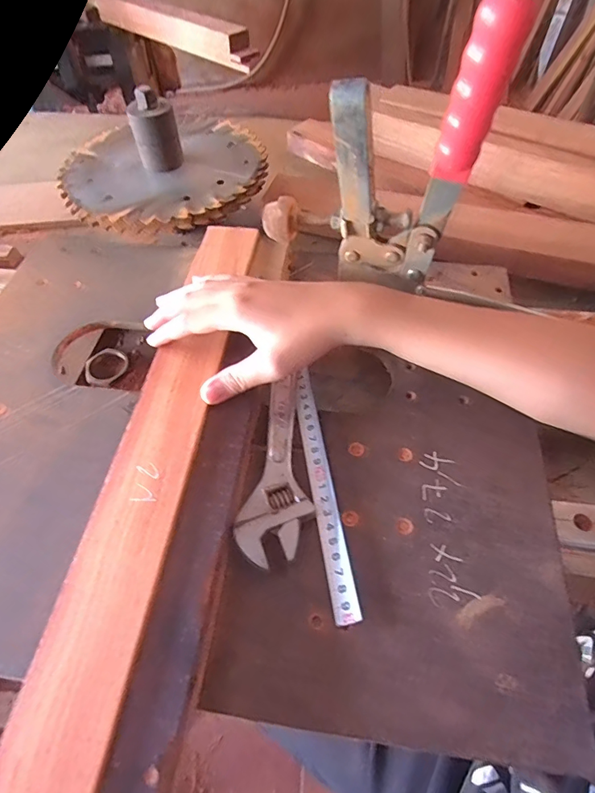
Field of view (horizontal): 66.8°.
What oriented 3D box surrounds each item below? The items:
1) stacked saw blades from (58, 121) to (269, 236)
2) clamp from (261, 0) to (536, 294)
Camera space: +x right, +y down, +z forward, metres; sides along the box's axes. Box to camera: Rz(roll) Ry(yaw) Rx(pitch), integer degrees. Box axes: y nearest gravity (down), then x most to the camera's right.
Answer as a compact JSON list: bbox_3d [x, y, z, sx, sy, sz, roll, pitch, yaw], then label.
[{"bbox_3d":[-0.159,-0.266,0.540,0.237,0.022,0.213,1,56,2],"label":"stacked saw blades"},{"bbox_3d":[0.044,-0.143,0.298,0.138,0.189,0.042,14,51,9],"label":"clamp"}]

